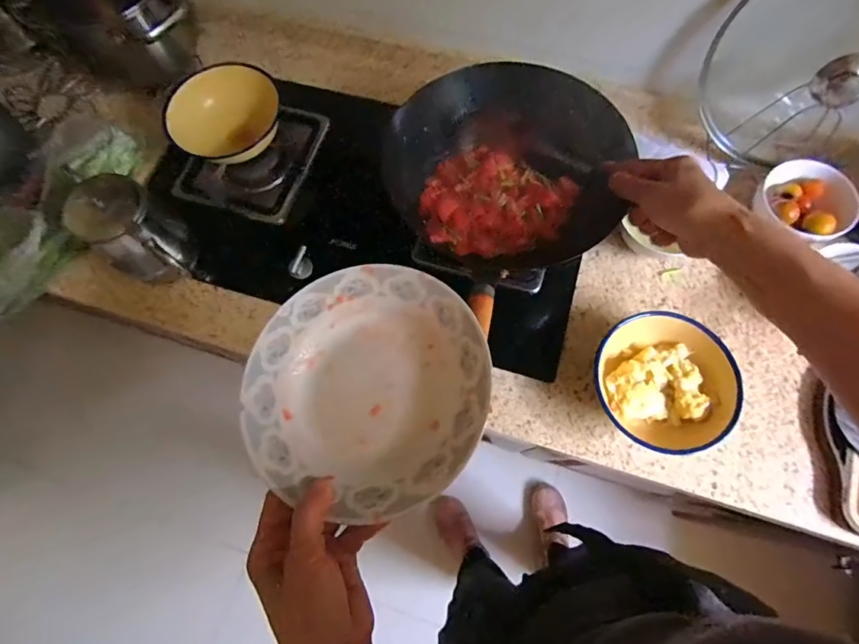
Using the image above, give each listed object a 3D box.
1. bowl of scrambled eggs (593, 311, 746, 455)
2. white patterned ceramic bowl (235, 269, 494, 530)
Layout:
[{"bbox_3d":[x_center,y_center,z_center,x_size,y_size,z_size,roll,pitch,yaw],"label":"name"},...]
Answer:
[{"bbox_3d":[0.297,0.083,0.572,0.167,0.070,0.180,0,71,1],"label":"bowl of scrambled eggs"},{"bbox_3d":[-0.052,0.047,0.345,0.188,0.045,0.188,0,71,1],"label":"white patterned ceramic bowl"}]

